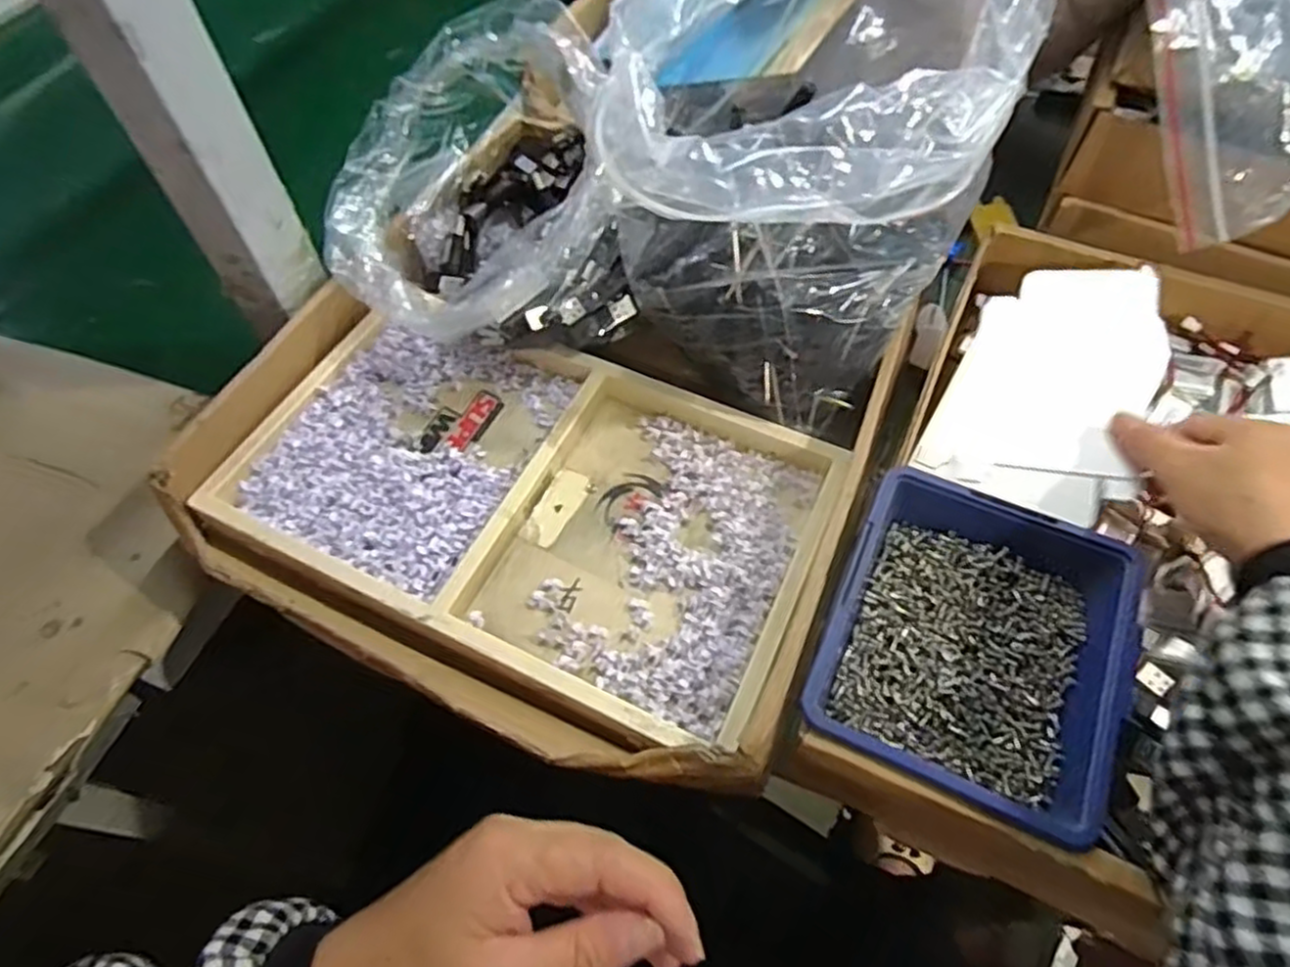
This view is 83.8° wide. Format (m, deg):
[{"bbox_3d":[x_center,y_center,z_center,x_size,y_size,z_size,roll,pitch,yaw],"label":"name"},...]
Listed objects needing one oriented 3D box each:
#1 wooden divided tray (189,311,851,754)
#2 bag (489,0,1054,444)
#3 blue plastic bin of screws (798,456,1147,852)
[{"bbox_3d":[-0.067,0.003,0.411,0.321,0.033,0.189,22,61,15],"label":"wooden divided tray"},{"bbox_3d":[0.060,-0.169,0.398,0.224,0.190,0.193,23,61,15],"label":"bag"},{"bbox_3d":[0.151,0.077,0.338,0.123,0.047,0.138,22,61,15],"label":"blue plastic bin of screws"}]

